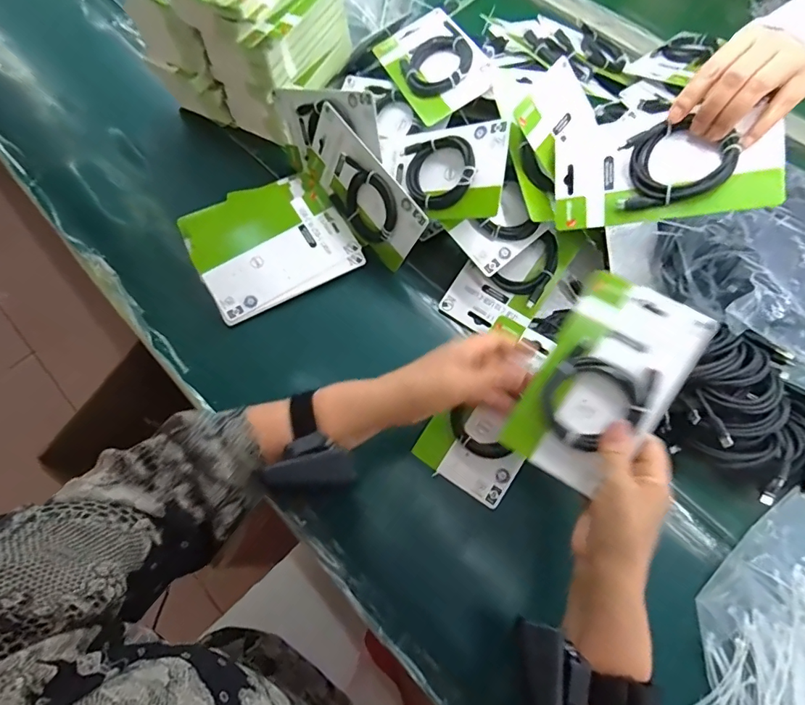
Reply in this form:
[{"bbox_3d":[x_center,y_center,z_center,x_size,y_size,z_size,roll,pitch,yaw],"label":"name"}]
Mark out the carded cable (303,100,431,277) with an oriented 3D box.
[{"bbox_3d":[-0.049,-0.188,0.544,0.017,0.097,0.183,-34,83,-39],"label":"carded cable"}]

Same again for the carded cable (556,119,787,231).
[{"bbox_3d":[0.234,-0.171,0.416,0.178,0.026,0.096,-1,85,26],"label":"carded cable"}]

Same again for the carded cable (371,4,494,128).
[{"bbox_3d":[0.033,-0.351,0.554,0.093,0.016,0.175,-31,64,9],"label":"carded cable"}]

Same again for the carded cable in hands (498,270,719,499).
[{"bbox_3d":[0.173,0.025,0.393,0.104,0.019,0.180,30,84,21],"label":"carded cable in hands"}]

